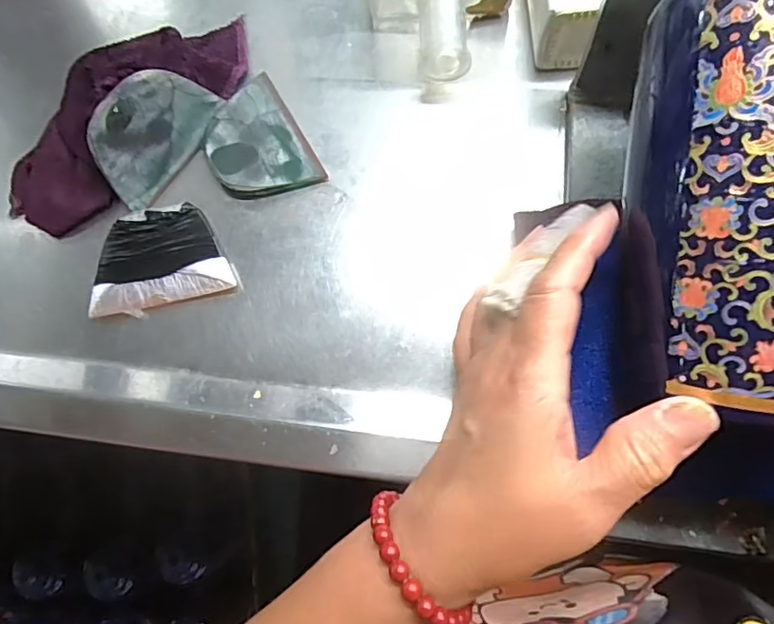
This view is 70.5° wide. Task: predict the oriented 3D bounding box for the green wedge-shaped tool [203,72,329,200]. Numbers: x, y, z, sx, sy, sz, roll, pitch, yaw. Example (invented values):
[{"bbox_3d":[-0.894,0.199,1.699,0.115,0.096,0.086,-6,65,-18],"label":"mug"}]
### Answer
[{"bbox_3d":[-0.082,-0.103,0.337,0.057,0.010,0.082,-31,81,4],"label":"green wedge-shaped tool"}]

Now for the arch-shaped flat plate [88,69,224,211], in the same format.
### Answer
[{"bbox_3d":[-0.145,-0.111,0.333,0.056,0.005,0.082,41,86,-20],"label":"arch-shaped flat plate"}]

